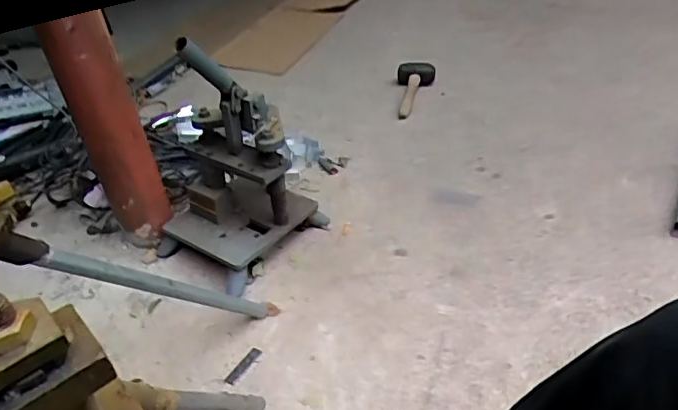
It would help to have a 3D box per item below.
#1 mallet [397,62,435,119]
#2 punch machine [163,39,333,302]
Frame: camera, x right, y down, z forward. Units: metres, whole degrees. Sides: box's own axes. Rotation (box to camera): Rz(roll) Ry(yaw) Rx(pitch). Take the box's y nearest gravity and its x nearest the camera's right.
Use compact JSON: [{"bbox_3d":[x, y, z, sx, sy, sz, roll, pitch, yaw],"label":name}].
[{"bbox_3d":[0.211,-0.315,1.542,0.107,0.065,0.234,-1,37,8],"label":"mallet"},{"bbox_3d":[-0.204,-0.080,1.036,0.211,0.382,0.254,23,46,34],"label":"punch machine"}]

